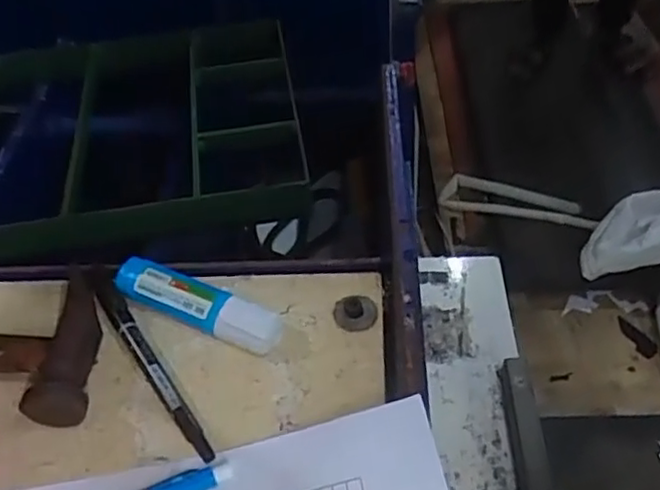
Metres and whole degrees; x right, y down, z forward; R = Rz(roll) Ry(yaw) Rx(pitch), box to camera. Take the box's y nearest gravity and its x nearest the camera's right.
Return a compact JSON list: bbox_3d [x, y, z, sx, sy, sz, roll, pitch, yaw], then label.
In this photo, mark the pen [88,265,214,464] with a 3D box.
[{"bbox_3d":[-0.099,0.056,0.343,0.012,0.011,0.143,-29,52,-20],"label":"pen"}]

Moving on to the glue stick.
[{"bbox_3d":[-0.073,0.032,0.356,0.101,0.018,0.023,17,52,19],"label":"glue stick"}]

